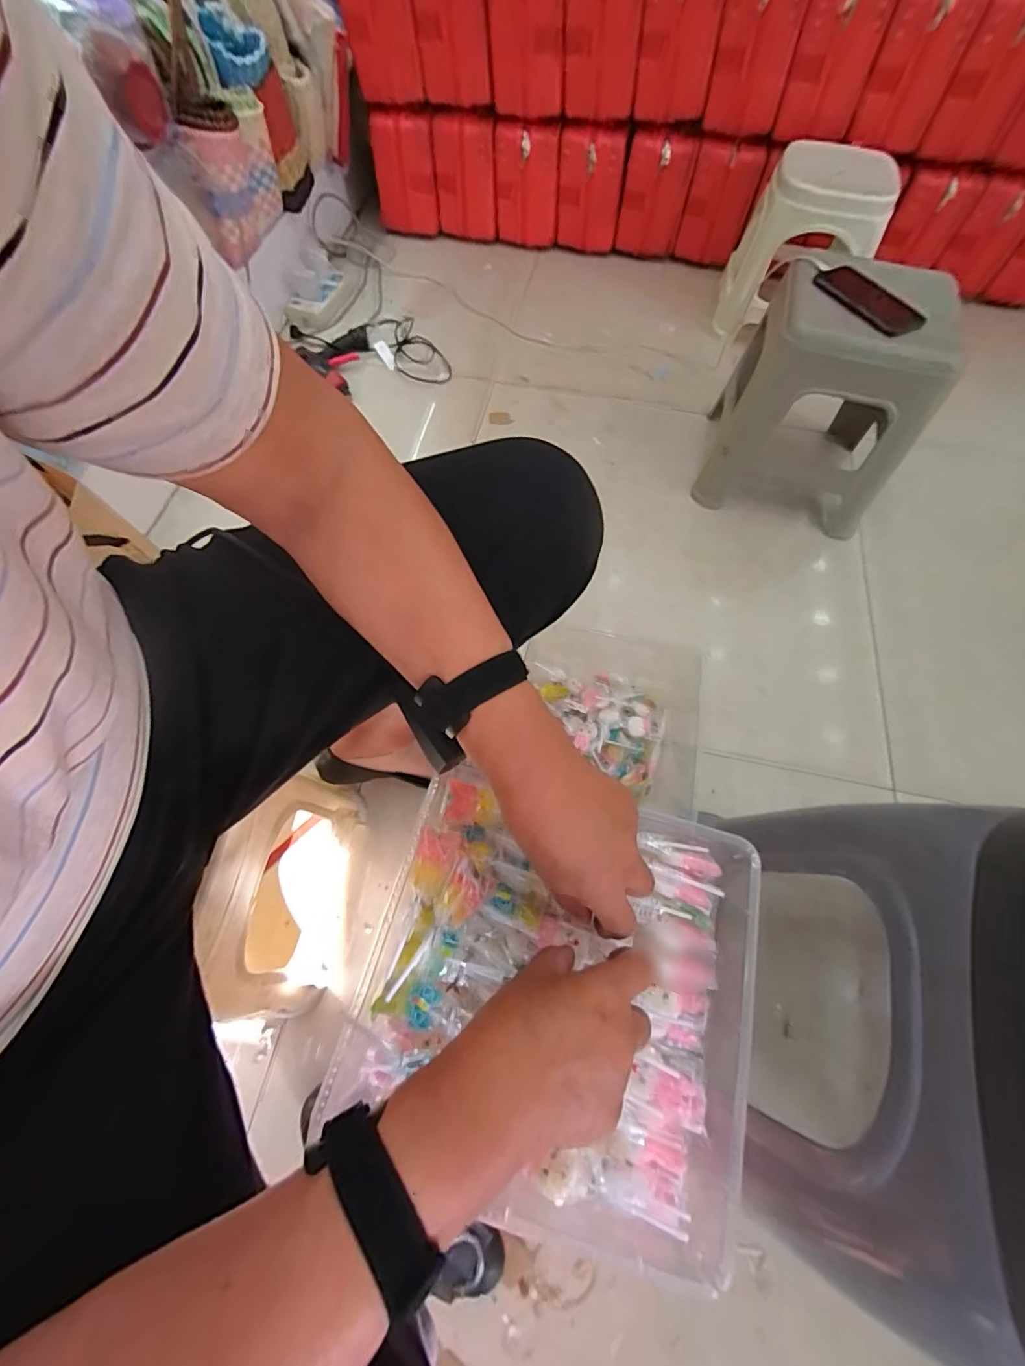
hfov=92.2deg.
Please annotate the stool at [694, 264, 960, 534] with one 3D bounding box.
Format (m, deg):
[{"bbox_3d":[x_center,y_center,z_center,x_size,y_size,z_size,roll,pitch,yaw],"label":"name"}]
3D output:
[{"bbox_3d":[0.538,-0.497,0.872,0.301,0.307,0.262,20,68,10],"label":"stool"}]

